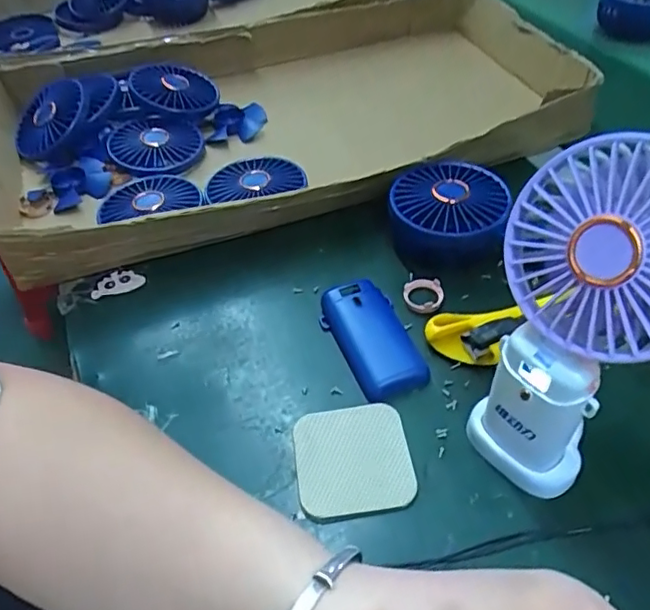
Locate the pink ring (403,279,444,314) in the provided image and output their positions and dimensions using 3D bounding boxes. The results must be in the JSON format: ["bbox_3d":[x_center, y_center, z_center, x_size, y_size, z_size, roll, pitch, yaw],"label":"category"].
[{"bbox_3d":[0.070,-0.007,0.408,0.028,0.005,0.031,8,49,10],"label":"pink ring"}]

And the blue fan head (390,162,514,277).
[{"bbox_3d":[0.091,-0.068,0.429,0.086,0.040,0.088,4,48,8],"label":"blue fan head"}]

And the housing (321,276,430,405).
[{"bbox_3d":[0.033,0.021,0.380,0.049,0.015,0.091,-21,50,-15],"label":"housing"}]

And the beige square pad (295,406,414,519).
[{"bbox_3d":[0.016,0.088,0.328,0.064,0.004,0.065,-8,48,-4],"label":"beige square pad"}]

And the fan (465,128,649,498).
[{"bbox_3d":[0.118,0.016,0.270,0.075,0.176,0.071,15,50,17],"label":"fan"}]

